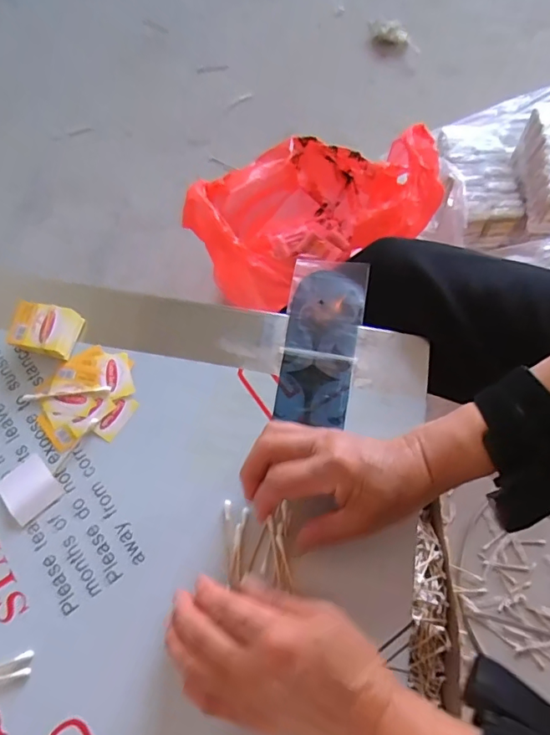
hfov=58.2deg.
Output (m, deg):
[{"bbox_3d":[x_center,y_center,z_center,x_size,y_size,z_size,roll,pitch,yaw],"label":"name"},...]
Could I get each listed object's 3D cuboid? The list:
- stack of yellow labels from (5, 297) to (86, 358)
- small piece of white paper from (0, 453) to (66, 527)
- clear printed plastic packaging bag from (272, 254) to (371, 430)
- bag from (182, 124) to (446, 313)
[{"bbox_3d":[-0.197,-0.032,0.425,0.053,0.023,0.042,13,70,4],"label":"stack of yellow labels"},{"bbox_3d":[-0.193,0.096,0.388,0.040,0.004,0.042,-42,75,-14],"label":"small piece of white paper"},{"bbox_3d":[0.042,-0.029,0.430,0.065,0.013,0.151,9,70,3],"label":"clear printed plastic packaging bag"},{"bbox_3d":[0.066,-0.229,0.826,0.391,0.259,0.265,-23,71,-9],"label":"bag"}]

